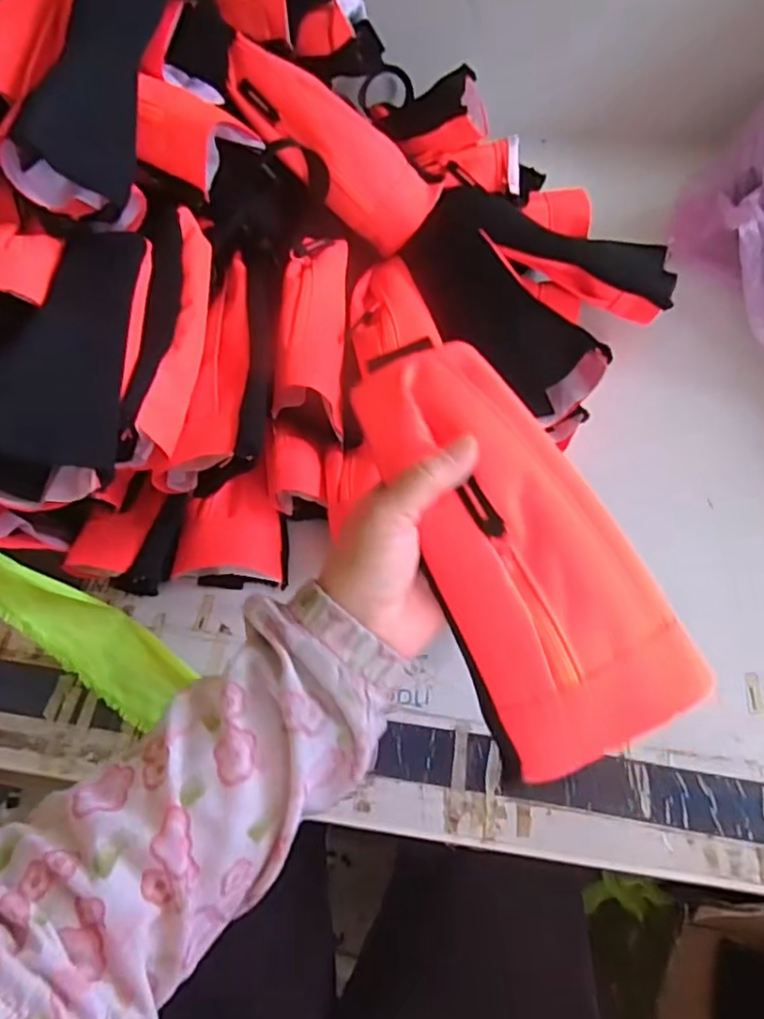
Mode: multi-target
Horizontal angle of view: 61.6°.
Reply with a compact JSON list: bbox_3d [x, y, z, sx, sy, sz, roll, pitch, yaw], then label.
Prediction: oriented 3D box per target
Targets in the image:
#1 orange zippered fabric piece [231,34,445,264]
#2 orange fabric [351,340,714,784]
[{"bbox_3d":[-0.050,-0.339,0.594,0.218,0.051,0.089,41,64,-9],"label":"orange zippered fabric piece"},{"bbox_3d":[0.070,0.017,0.330,0.102,0.032,0.222,-25,84,-13],"label":"orange fabric"}]

